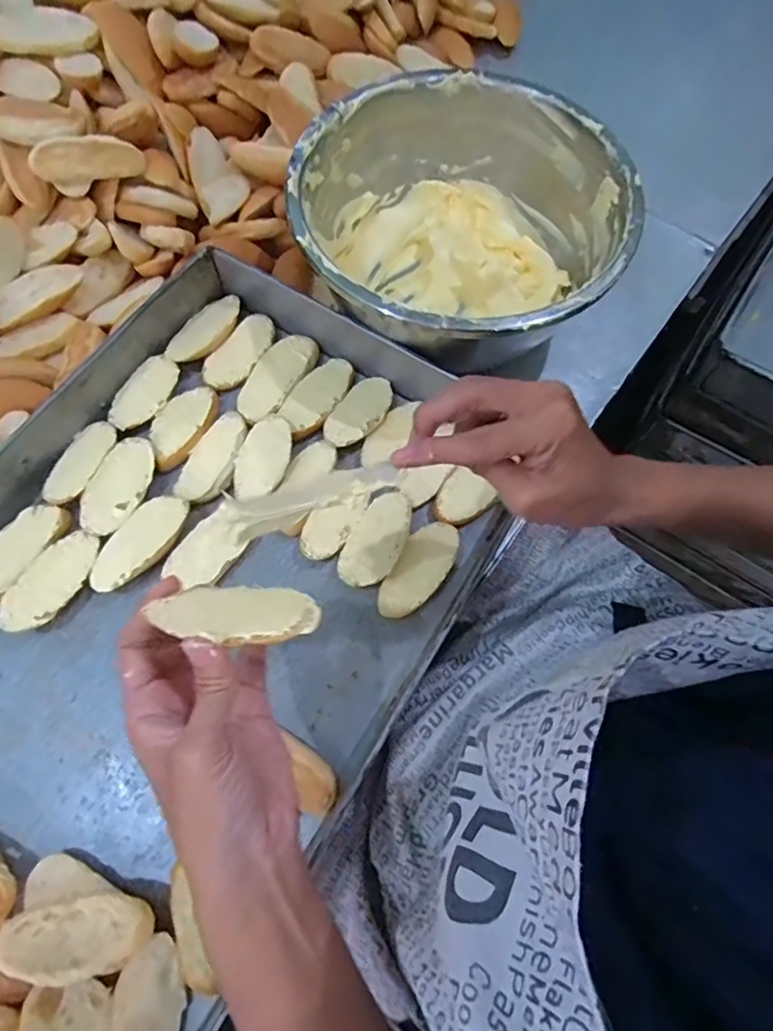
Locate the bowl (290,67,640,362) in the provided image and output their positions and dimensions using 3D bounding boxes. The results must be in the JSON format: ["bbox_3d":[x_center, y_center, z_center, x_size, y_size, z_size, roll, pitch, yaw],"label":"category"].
[{"bbox_3d":[0.061,-0.253,0.498,0.280,0.113,0.271,1,69,-2],"label":"bowl"}]

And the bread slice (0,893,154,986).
[{"bbox_3d":[-0.193,0.261,0.335,0.083,0.019,0.039,-3,69,-3],"label":"bread slice"}]

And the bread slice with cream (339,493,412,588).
[{"bbox_3d":[-0.007,0.022,0.456,0.044,0.024,0.086,28,71,9],"label":"bread slice with cream"}]

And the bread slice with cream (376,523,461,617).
[{"bbox_3d":[0.028,0.045,0.449,0.041,0.019,0.090,29,71,9],"label":"bread slice with cream"}]

